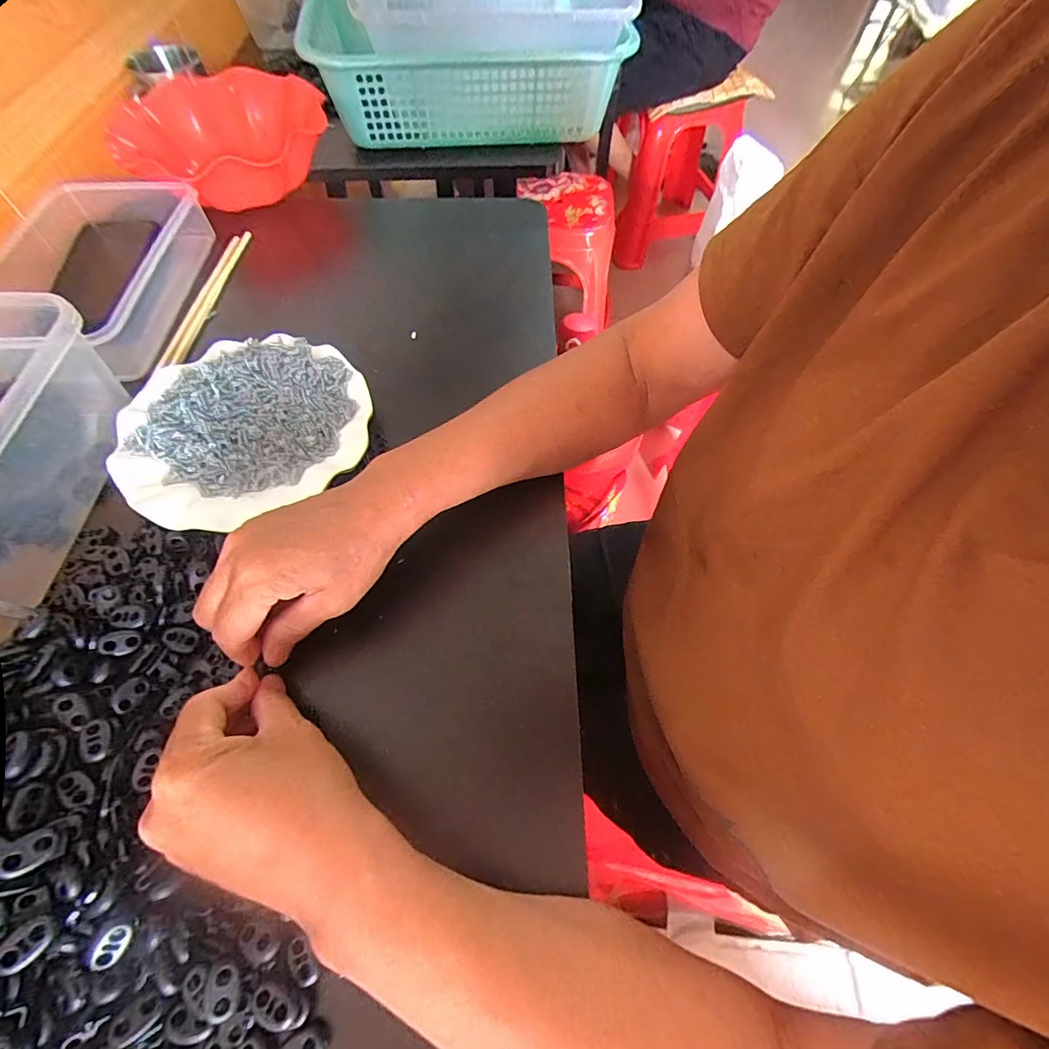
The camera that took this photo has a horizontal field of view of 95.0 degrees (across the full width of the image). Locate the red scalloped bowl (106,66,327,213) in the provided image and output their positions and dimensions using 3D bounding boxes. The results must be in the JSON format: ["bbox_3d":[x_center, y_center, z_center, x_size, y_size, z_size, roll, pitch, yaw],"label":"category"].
[{"bbox_3d":[-0.346,-0.439,0.566,0.218,0.074,0.215,-2,63,-4],"label":"red scalloped bowl"}]

